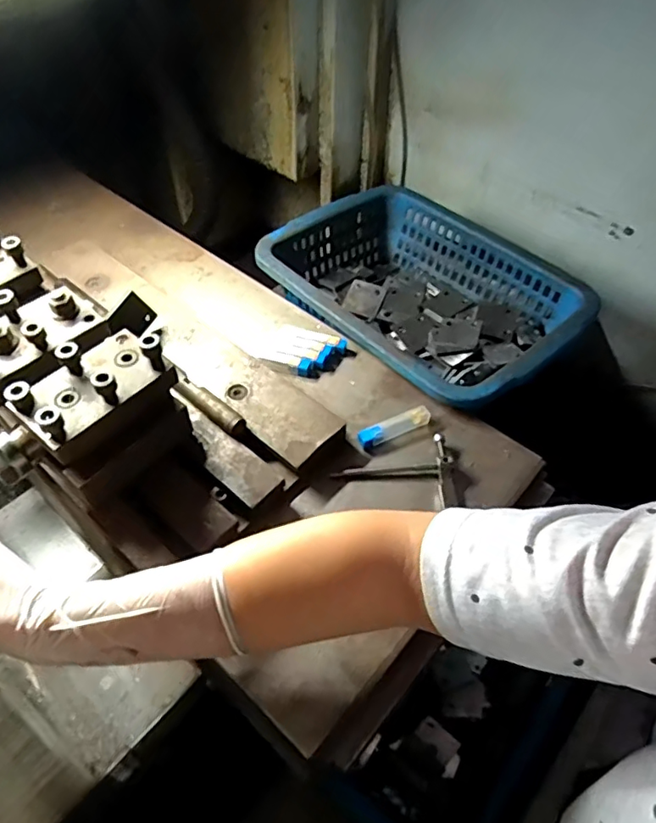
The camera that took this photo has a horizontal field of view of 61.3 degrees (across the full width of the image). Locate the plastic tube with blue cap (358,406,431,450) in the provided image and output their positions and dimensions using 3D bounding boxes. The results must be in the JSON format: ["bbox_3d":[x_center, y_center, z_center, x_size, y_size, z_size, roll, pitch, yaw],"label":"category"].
[{"bbox_3d":[0.059,0.012,0.492,0.068,0.013,0.020,-24,55,-19],"label":"plastic tube with blue cap"}]

